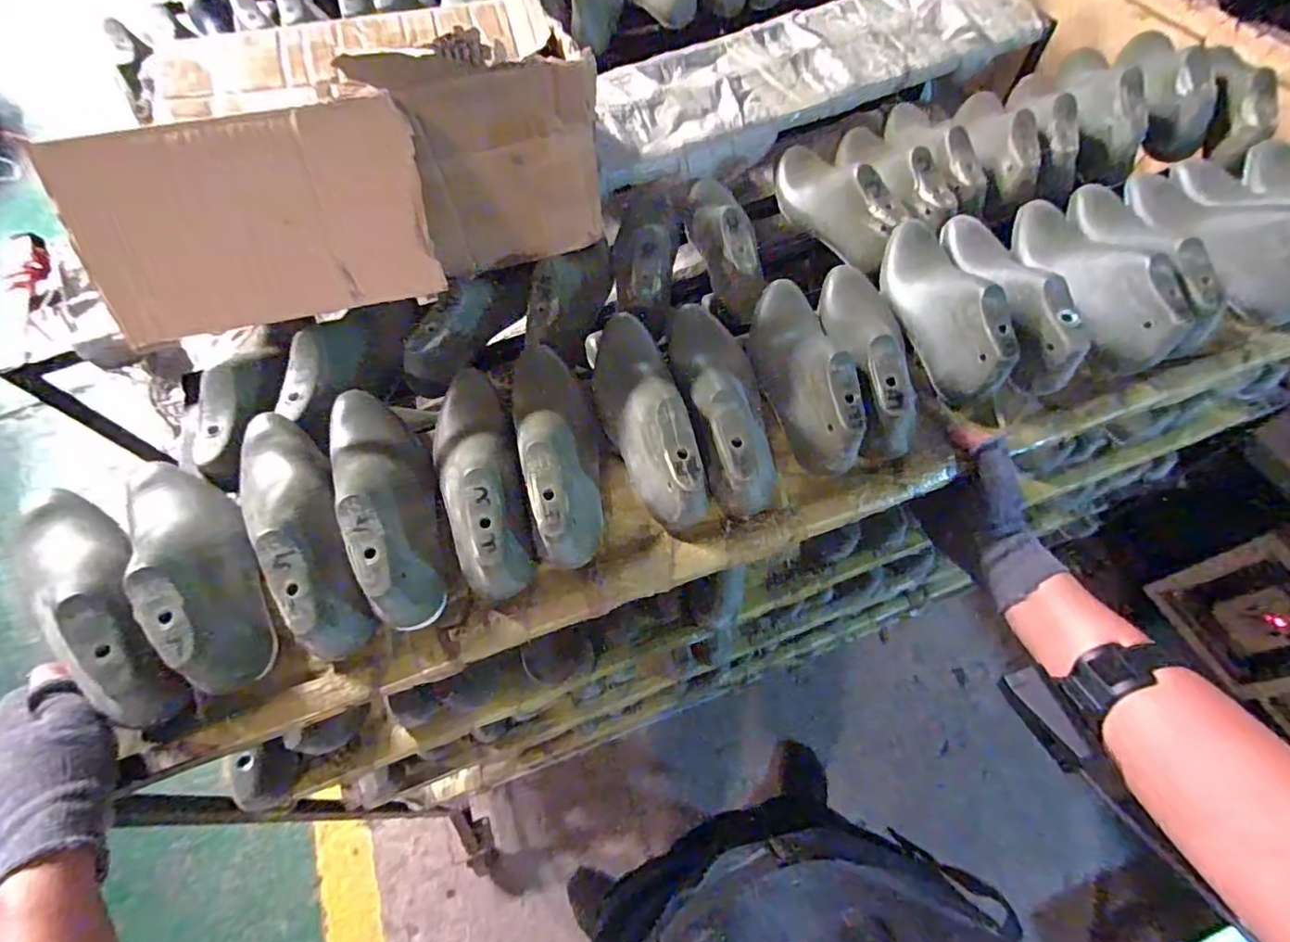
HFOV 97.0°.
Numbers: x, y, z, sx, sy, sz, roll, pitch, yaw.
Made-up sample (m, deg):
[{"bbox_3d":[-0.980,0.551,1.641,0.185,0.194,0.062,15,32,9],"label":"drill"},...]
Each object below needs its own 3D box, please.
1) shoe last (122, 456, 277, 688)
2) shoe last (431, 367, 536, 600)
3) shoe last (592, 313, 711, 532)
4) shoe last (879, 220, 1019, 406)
[{"bbox_3d":[-0.361,0.061,0.451,0.067,0.075,0.235,-42,67,-19],"label":"shoe last"},{"bbox_3d":[-0.147,-0.008,0.487,0.072,0.073,0.243,-20,62,-8],"label":"shoe last"},{"bbox_3d":[-0.001,-0.058,0.525,0.071,0.081,0.243,-15,48,-6],"label":"shoe last"},{"bbox_3d":[0.305,-0.184,0.590,0.078,0.076,0.237,-1,61,2],"label":"shoe last"}]

